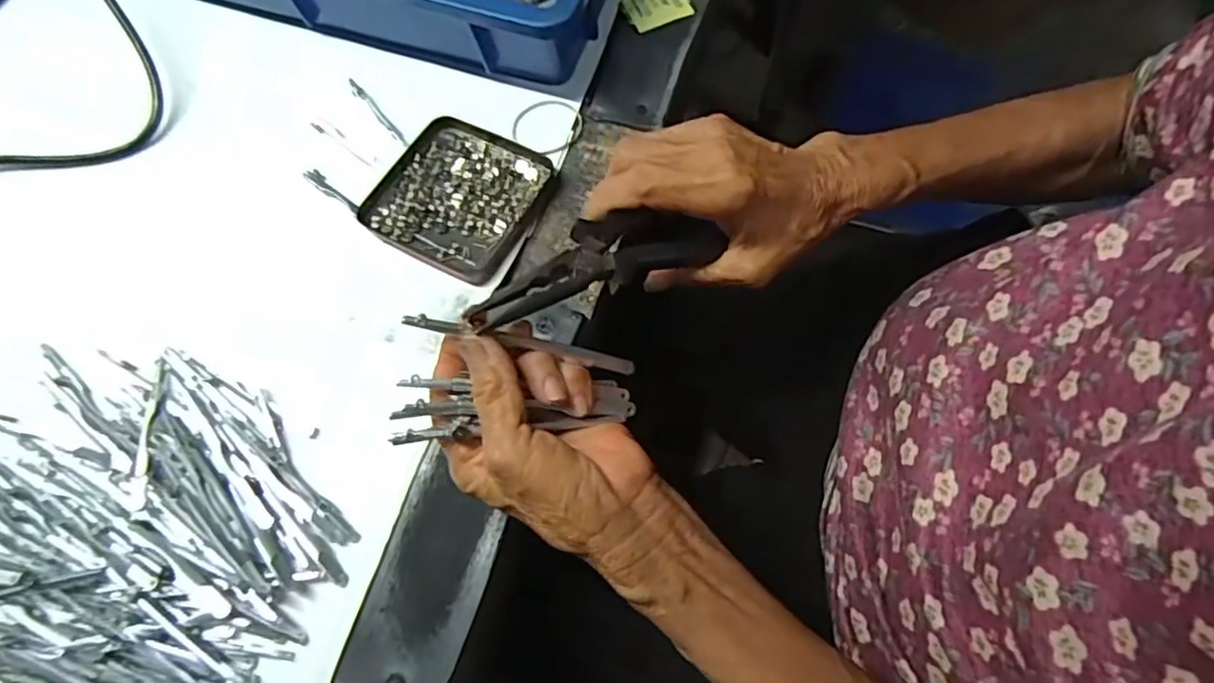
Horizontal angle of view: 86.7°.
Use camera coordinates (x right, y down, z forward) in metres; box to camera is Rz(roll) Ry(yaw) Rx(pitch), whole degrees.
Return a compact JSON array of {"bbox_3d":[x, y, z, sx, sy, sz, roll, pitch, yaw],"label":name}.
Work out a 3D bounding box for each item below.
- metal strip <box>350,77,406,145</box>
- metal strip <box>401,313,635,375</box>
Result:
[{"bbox_3d":[-0.160,-0.160,0.445,0.007,0.004,0.073,-39,70,-12],"label":"metal strip"},{"bbox_3d":[-0.036,0.001,0.281,0.102,0.005,0.007,13,68,-16],"label":"metal strip"}]

